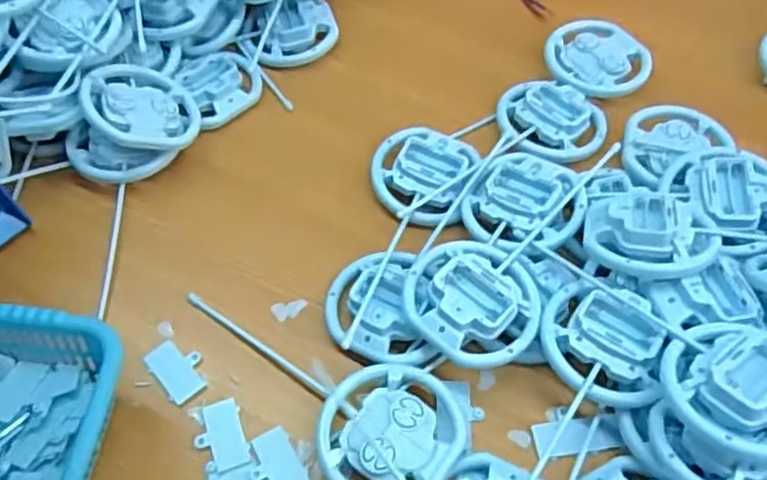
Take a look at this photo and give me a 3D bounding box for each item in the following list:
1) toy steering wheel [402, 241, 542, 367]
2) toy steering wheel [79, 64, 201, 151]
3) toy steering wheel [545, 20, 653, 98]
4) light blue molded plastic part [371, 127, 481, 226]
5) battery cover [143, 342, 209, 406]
[{"bbox_3d":[0.067,0.041,0.531,0.099,0.026,0.102,-3,54,-1],"label":"toy steering wheel"},{"bbox_3d":[-0.219,-0.122,0.631,0.101,0.017,0.090,-24,72,-48],"label":"toy steering wheel"},{"bbox_3d":[0.215,-0.183,0.713,0.091,0.021,0.100,0,54,0],"label":"toy steering wheel"},{"bbox_3d":[0.034,-0.056,0.634,0.091,0.030,0.099,0,54,0],"label":"light blue molded plastic part"},{"bbox_3d":[-0.158,0.099,0.541,0.036,0.004,0.051,-35,63,-21],"label":"battery cover"}]

